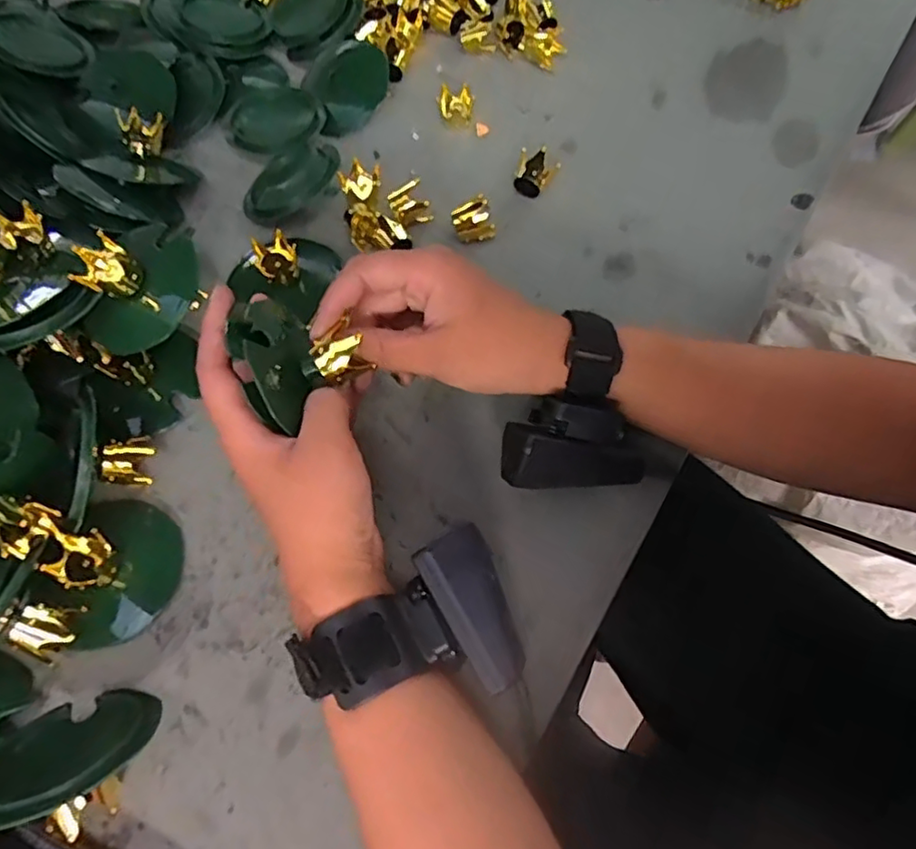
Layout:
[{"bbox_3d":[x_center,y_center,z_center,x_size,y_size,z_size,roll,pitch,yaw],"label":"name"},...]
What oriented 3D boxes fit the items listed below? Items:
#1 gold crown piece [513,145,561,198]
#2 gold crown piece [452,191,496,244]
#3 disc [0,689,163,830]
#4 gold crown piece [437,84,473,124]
[{"bbox_3d":[0.055,-0.174,0.436,0.027,0.026,0.025,15,65,8],"label":"gold crown piece"},{"bbox_3d":[0.011,-0.137,0.420,0.027,0.024,0.019,-17,65,-7],"label":"gold crown piece"},{"bbox_3d":[-0.166,0.139,0.267,0.066,0.067,0.007,-8,104,-13],"label":"disc"},{"bbox_3d":[-0.002,-0.241,0.473,0.024,0.019,0.023,6,64,4],"label":"gold crown piece"}]

